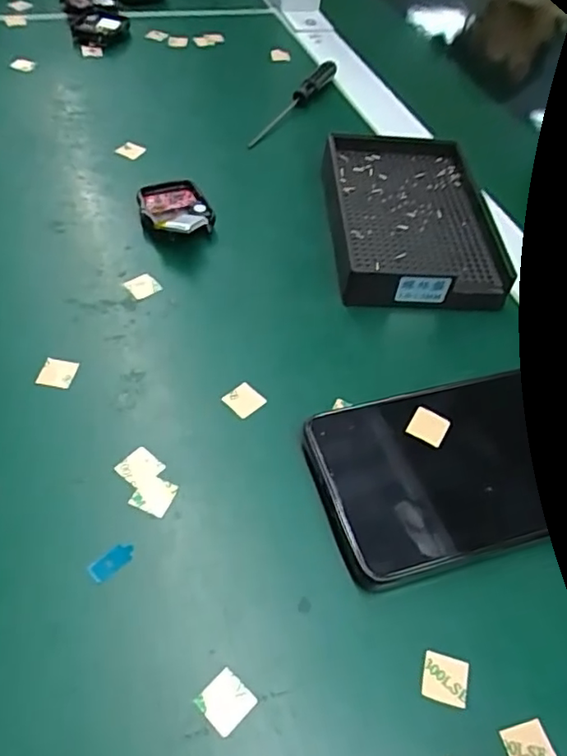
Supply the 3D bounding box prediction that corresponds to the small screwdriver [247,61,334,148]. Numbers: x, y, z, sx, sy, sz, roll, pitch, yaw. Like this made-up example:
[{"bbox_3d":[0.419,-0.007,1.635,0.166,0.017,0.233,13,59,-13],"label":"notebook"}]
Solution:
[{"bbox_3d":[0.007,-0.207,0.451,0.009,0.014,0.126,28,52,14],"label":"small screwdriver"}]

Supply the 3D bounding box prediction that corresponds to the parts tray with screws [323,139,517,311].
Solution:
[{"bbox_3d":[0.076,-0.102,0.362,0.095,0.018,0.140,0,52,-4],"label":"parts tray with screws"}]

